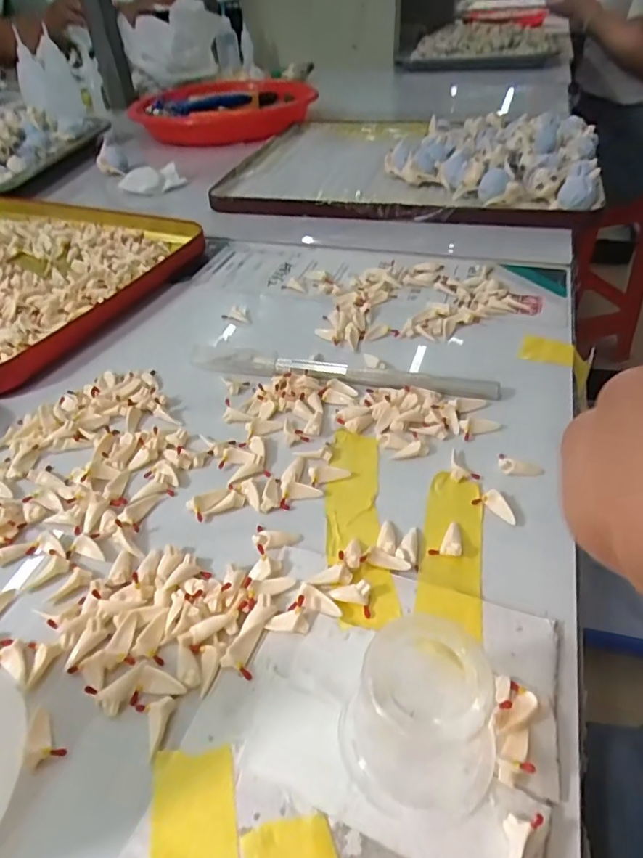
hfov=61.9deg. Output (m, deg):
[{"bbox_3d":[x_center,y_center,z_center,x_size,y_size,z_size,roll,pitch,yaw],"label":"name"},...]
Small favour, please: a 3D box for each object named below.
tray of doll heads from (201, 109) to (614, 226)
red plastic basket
[{"bbox_3d":[0.080,-0.244,0.478,0.294,0.035,0.239,10,43,15],"label":"tray of doll heads"},{"bbox_3d":[-0.108,-0.384,0.642,0.195,0.032,0.171,8,43,12],"label":"red plastic basket"}]

